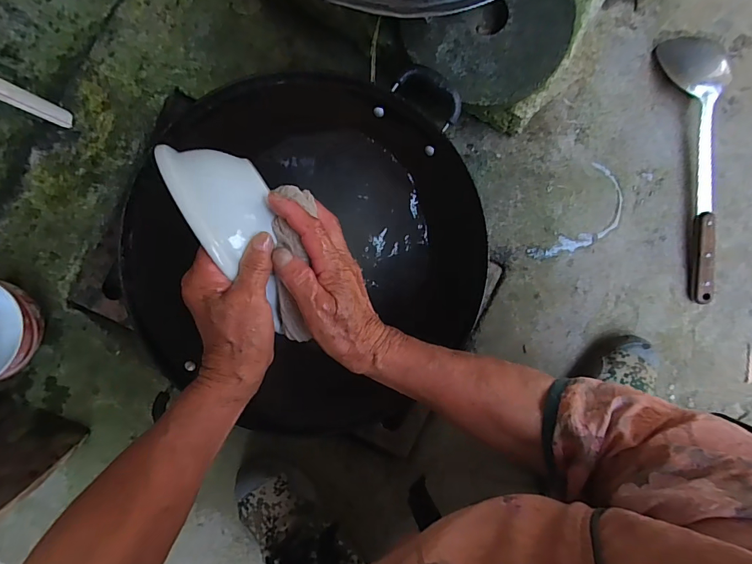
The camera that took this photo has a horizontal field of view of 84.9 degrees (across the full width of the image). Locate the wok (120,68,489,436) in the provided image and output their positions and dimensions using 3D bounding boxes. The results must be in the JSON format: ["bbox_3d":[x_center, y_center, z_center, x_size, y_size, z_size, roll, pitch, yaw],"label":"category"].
[{"bbox_3d":[-0.075,-0.012,0.501,0.379,0.118,0.431,1,93,-3],"label":"wok"}]

